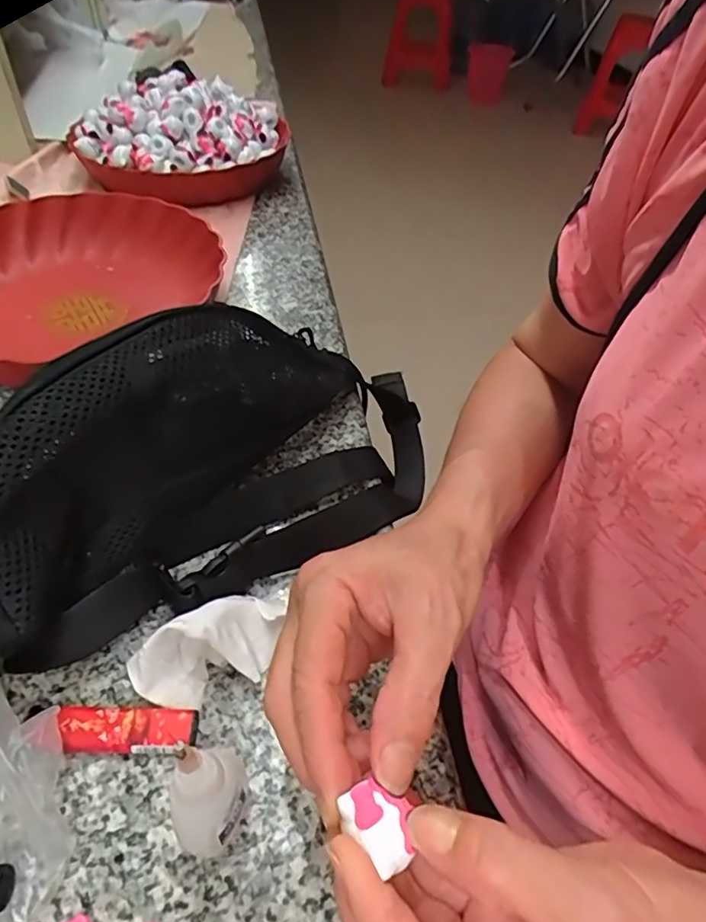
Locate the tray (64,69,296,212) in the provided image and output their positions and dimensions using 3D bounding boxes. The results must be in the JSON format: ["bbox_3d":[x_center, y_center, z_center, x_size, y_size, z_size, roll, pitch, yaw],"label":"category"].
[{"bbox_3d":[-0.182,-0.366,0.646,0.232,0.087,0.189,-28,55,-28],"label":"tray"}]

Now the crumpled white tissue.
[{"bbox_3d":[-0.066,0.091,0.276,0.075,0.038,0.036,-28,55,-28],"label":"crumpled white tissue"}]

